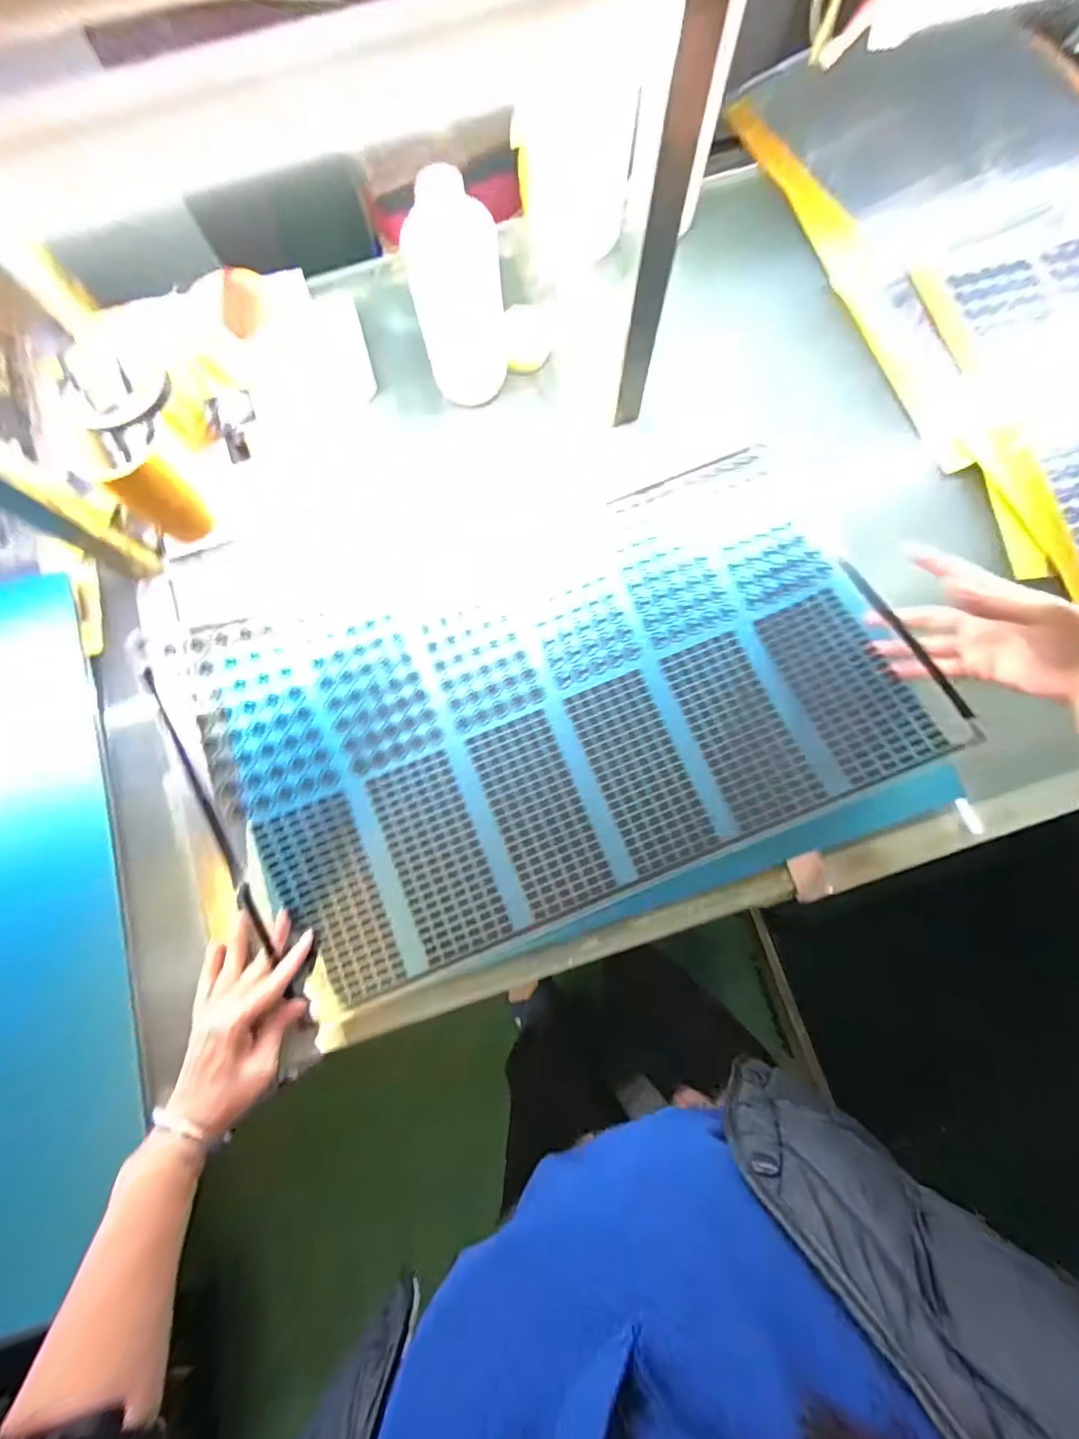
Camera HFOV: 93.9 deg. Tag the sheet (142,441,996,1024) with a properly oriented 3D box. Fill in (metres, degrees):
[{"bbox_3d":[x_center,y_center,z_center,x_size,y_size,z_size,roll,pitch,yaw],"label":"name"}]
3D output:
[{"bbox_3d":[0.012,-0.023,0.450,0.596,0.069,0.365,-21,81,-3],"label":"sheet"}]

